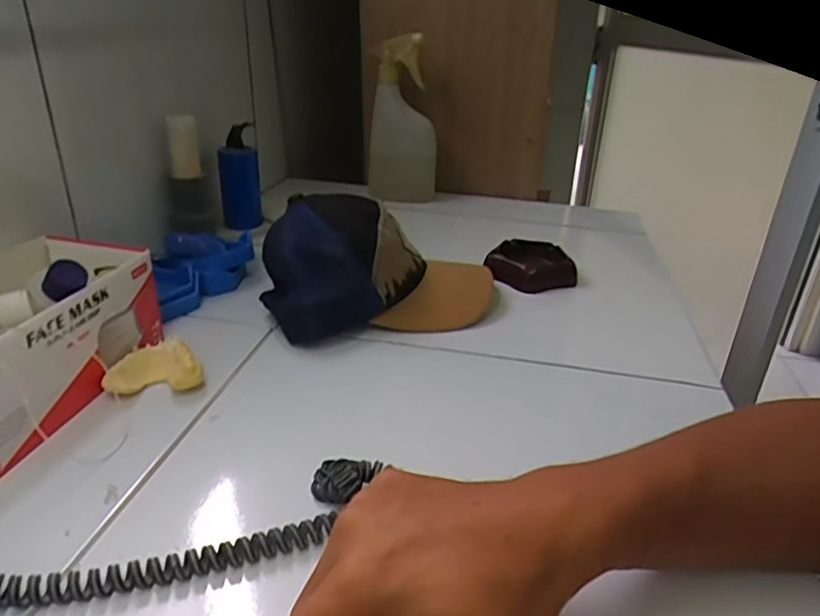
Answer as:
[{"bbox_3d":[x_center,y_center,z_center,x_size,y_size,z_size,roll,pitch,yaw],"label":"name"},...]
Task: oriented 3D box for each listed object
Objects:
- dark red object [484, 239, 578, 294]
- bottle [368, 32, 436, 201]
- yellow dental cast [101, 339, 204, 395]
[{"bbox_3d":[0.147,-0.051,0.690,0.096,0.029,0.110,14,29,23],"label":"dark red object"},{"bbox_3d":[-0.009,-0.280,0.898,0.105,0.239,0.084,3,26,2],"label":"bottle"},{"bbox_3d":[-0.197,0.049,0.457,0.069,0.031,0.042,-3,27,-14],"label":"yellow dental cast"}]

